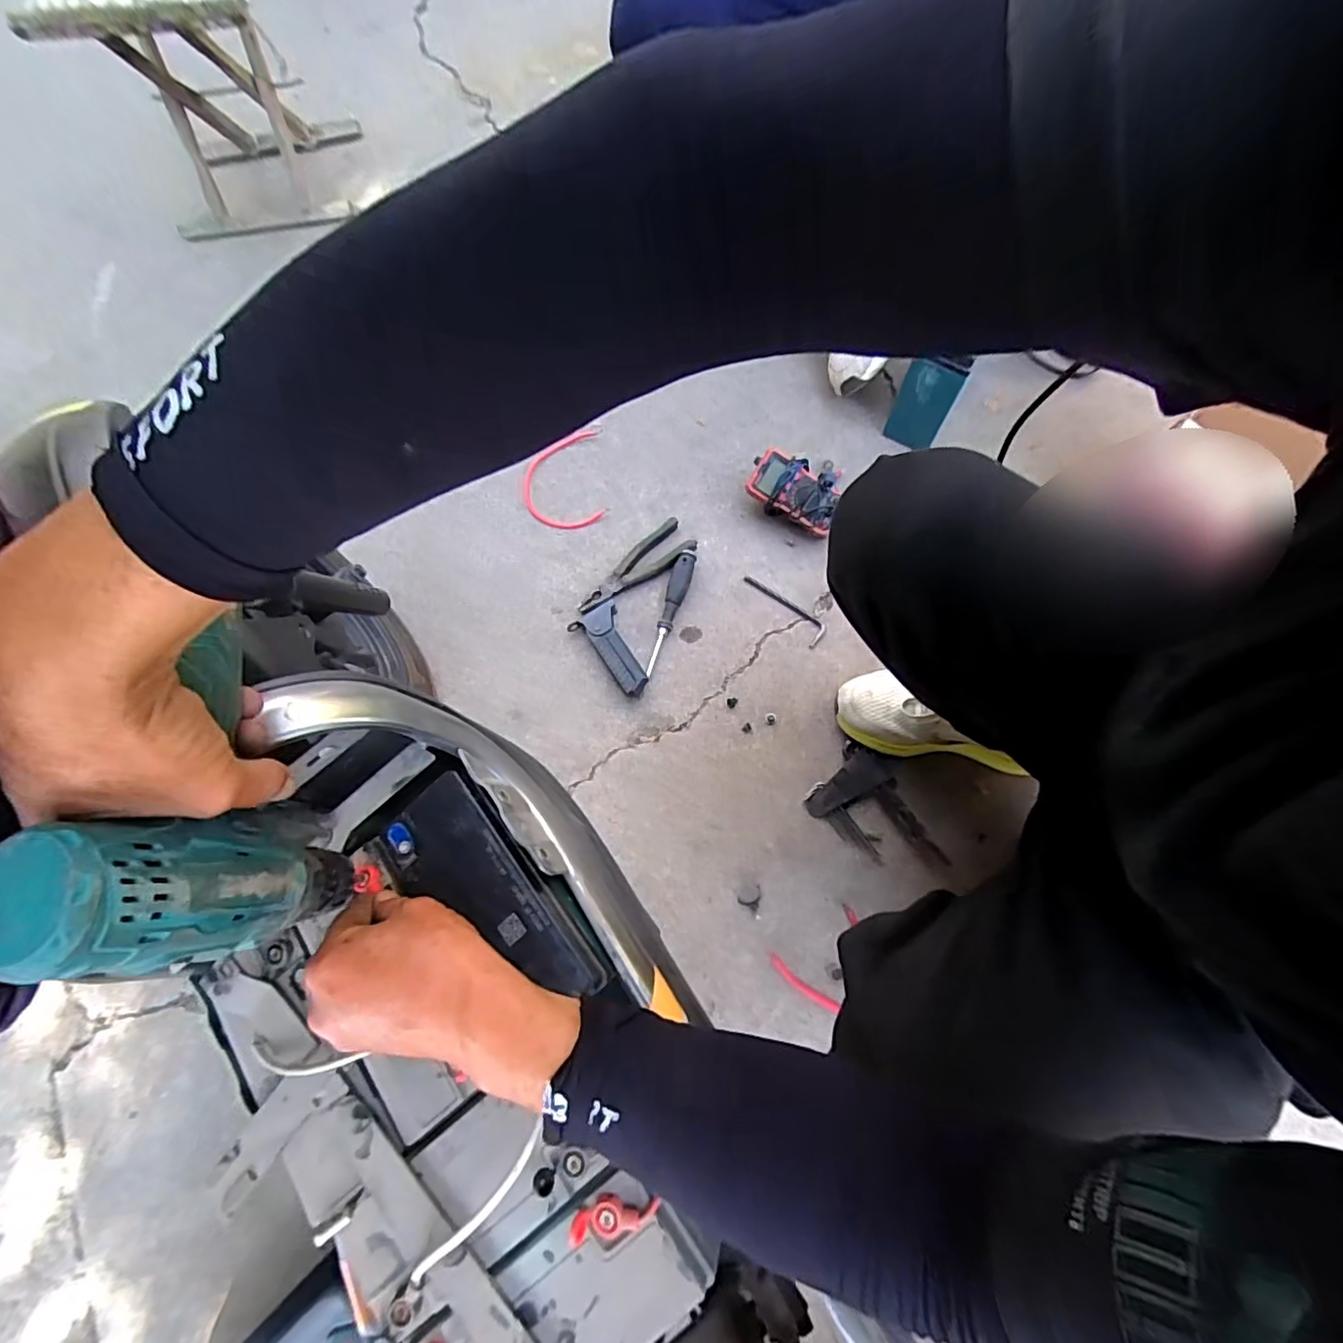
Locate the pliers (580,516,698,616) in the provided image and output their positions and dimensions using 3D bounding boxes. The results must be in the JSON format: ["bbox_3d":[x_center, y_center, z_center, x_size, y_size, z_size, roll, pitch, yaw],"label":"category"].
[{"bbox_3d":[-0.052,-0.144,0.821,0.189,0.030,0.057,-38,74,-12],"label":"pliers"}]

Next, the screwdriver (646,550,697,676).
[{"bbox_3d":[0.001,-0.085,0.793,0.026,0.027,0.184,17,81,6],"label":"screwdriver"}]

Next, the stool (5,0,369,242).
[{"bbox_3d":[-0.682,-0.881,0.883,0.291,0.299,0.230,2,73,1],"label":"stool"}]

